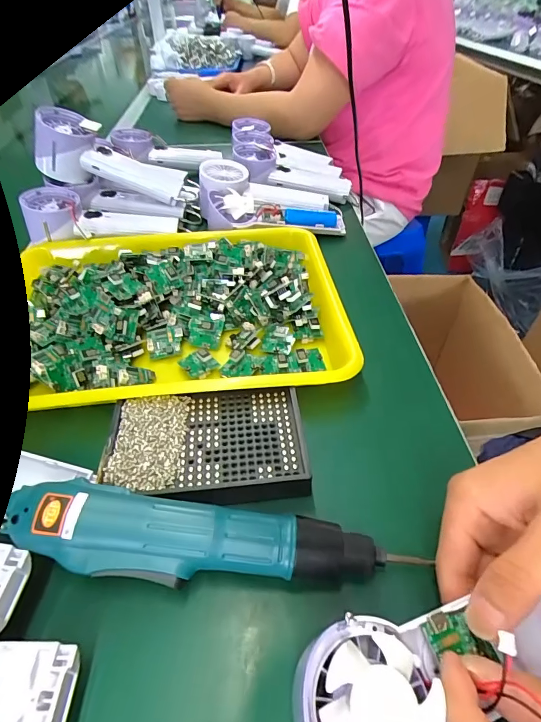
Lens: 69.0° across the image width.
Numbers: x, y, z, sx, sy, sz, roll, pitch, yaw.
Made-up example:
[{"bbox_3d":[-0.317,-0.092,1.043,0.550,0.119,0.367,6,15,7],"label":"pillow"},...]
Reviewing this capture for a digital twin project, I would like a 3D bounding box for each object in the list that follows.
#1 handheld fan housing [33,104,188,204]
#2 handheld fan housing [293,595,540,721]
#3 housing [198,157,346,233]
[{"bbox_3d":[-0.192,-0.240,0.489,0.177,0.072,0.063,12,39,-28],"label":"handheld fan housing"},{"bbox_3d":[0.097,0.138,0.180,0.177,0.030,0.059,-2,43,-20],"label":"handheld fan housing"},{"bbox_3d":[0.001,-0.214,0.513,0.179,0.059,0.114,-8,45,-8],"label":"housing"}]

